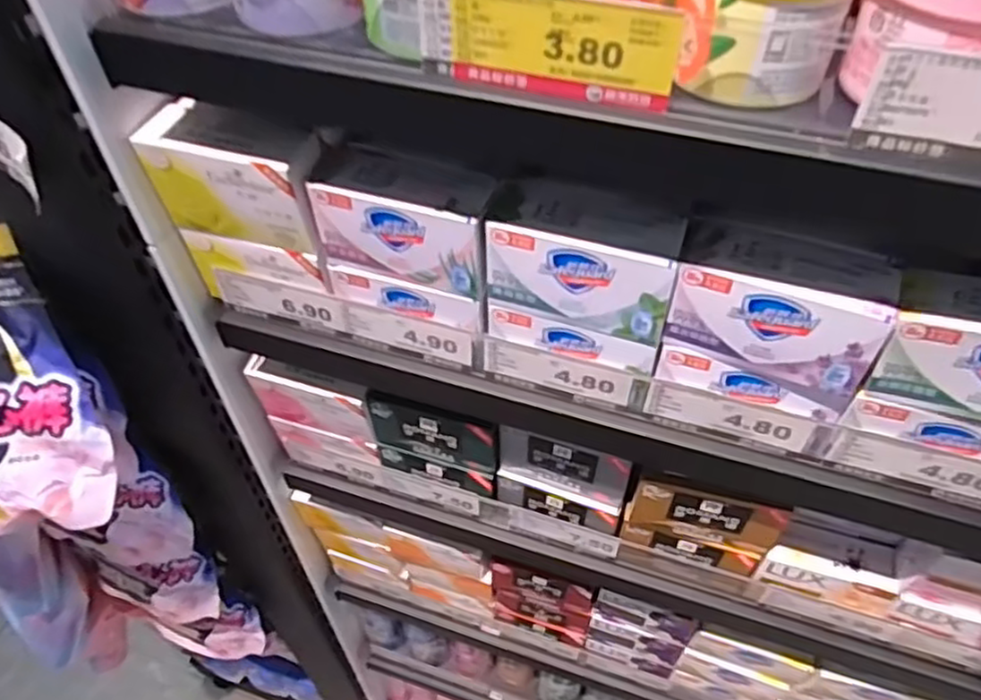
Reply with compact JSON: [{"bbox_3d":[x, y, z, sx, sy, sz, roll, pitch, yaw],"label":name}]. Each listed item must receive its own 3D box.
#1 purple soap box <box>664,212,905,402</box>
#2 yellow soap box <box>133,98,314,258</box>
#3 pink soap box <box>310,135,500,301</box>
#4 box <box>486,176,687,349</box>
[{"bbox_3d":[0.144,-0.025,0.358,0.097,0.056,0.045,19,52,16],"label":"purple soap box"},{"bbox_3d":[-0.144,-0.101,0.410,0.094,0.071,0.041,12,51,11],"label":"yellow soap box"},{"bbox_3d":[-0.046,-0.075,0.403,0.098,0.061,0.045,14,51,12],"label":"pink soap box"},{"bbox_3d":[0.050,-0.049,0.382,0.097,0.060,0.043,15,51,13],"label":"box"}]

